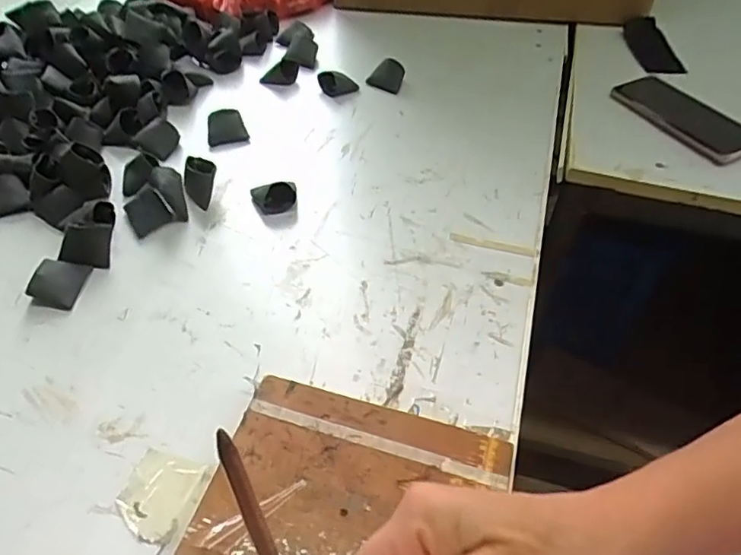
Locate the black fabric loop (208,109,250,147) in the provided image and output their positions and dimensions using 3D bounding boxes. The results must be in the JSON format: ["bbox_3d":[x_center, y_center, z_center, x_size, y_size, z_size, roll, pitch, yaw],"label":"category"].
[{"bbox_3d":[-0.152,-0.159,0.634,0.041,0.029,0.038,-10,48,-12],"label":"black fabric loop"}]

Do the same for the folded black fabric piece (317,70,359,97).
[{"bbox_3d":[-0.037,-0.231,0.704,0.047,0.028,0.018,-13,49,-15],"label":"folded black fabric piece"}]

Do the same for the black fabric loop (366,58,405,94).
[{"bbox_3d":[0.017,-0.240,0.711,0.043,0.032,0.022,10,48,6],"label":"black fabric loop"}]

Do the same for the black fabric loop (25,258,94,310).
[{"bbox_3d":[-0.251,0.003,0.482,0.033,0.017,0.044,5,47,1],"label":"black fabric loop"}]

